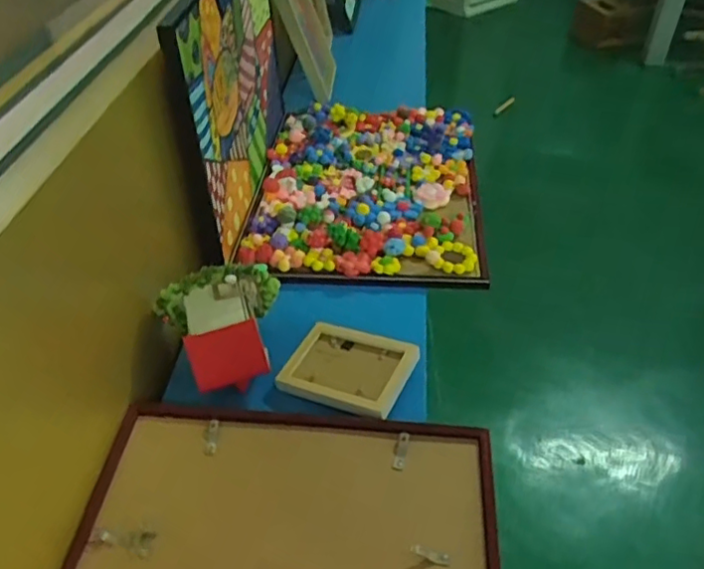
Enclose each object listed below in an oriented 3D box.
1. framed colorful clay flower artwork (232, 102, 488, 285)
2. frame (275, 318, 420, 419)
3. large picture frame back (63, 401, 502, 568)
[{"bbox_3d":[0.030,-0.185,1.084,0.385,0.058,0.480,3,42,3],"label":"framed colorful clay flower artwork"},{"bbox_3d":[-0.004,0.105,0.779,0.159,0.018,0.116,13,48,28],"label":"frame"},{"bbox_3d":[-0.065,0.262,0.611,0.420,0.026,0.305,5,44,3],"label":"large picture frame back"}]

